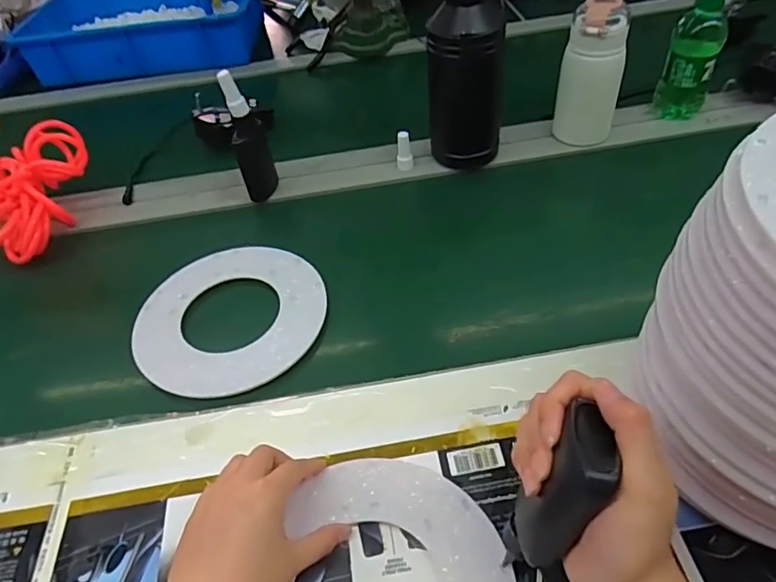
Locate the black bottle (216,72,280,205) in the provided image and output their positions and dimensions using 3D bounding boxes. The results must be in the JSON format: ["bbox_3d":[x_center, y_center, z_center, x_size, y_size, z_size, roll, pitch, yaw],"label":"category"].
[{"bbox_3d":[-0.165,-0.179,0.646,0.041,0.157,0.034,-16,47,-8],"label":"black bottle"}]

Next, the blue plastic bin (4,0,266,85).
[{"bbox_3d":[-0.466,-0.492,1.039,0.446,0.112,0.259,-6,47,1],"label":"blue plastic bin"}]

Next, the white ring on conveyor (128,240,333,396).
[{"bbox_3d":[-0.163,0.019,0.553,0.189,0.009,0.192,-3,47,4],"label":"white ring on conveyor"}]

